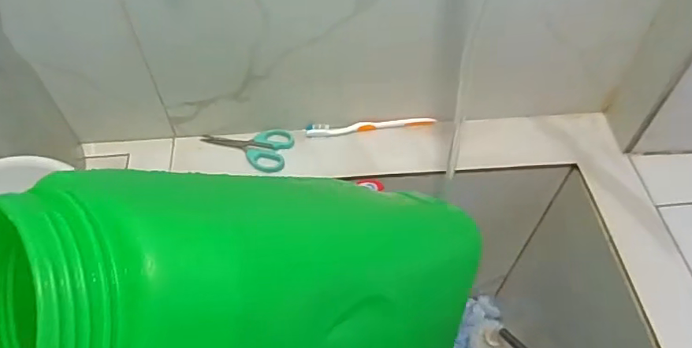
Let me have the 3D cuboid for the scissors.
[{"bbox_3d":[-0.133,-0.036,0.678,0.121,0.014,0.057,7,53,5],"label":"scissors"}]

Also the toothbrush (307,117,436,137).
[{"bbox_3d":[0.033,-0.064,0.698,0.170,0.021,0.015,-3,53,-3],"label":"toothbrush"}]

